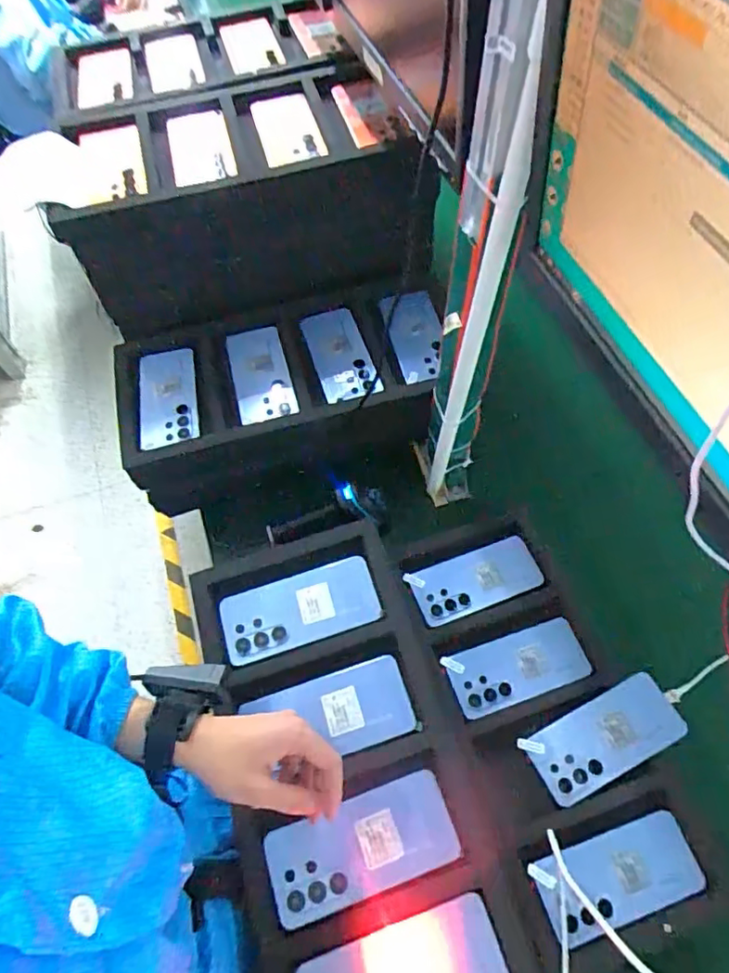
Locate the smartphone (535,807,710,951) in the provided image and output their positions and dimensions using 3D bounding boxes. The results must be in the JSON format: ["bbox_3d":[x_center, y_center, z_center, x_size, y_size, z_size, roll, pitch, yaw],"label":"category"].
[{"bbox_3d":[0.273,0.418,0.615,0.173,0.010,0.082,-15,62,-7],"label":"smartphone"}]

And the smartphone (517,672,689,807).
[{"bbox_3d":[0.281,0.293,0.671,0.178,0.004,0.081,-27,64,-7],"label":"smartphone"}]

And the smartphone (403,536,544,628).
[{"bbox_3d":[0.150,0.126,0.775,0.171,0.012,0.077,-18,62,-9],"label":"smartphone"}]

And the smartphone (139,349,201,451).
[{"bbox_3d":[-0.267,-0.121,0.781,0.074,0.014,0.151,-3,66,-18],"label":"smartphone"}]

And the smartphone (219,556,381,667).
[{"bbox_3d":[-0.072,0.134,0.634,0.169,0.010,0.076,-16,62,-8],"label":"smartphone"}]

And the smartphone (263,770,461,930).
[{"bbox_3d":[-0.003,0.331,0.526,0.167,0.006,0.077,-19,63,-9],"label":"smartphone"}]

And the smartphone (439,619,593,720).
[{"bbox_3d":[0.192,0.227,0.722,0.171,0.010,0.080,-15,62,-7],"label":"smartphone"}]

